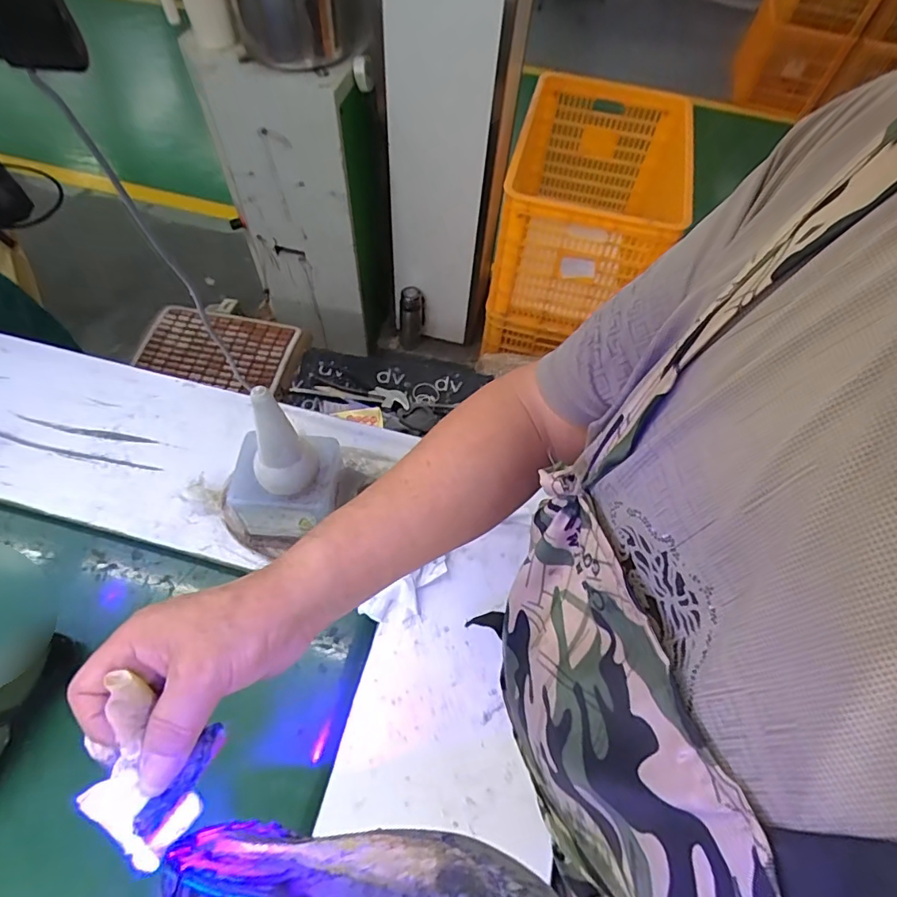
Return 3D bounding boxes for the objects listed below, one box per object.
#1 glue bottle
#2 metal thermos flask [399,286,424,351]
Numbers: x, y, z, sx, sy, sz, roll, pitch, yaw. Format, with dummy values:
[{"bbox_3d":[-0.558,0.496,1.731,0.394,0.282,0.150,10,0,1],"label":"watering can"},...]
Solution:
[{"bbox_3d":[-0.190,0.011,0.586,0.119,0.214,0.107,7,58,0],"label":"glue bottle"},{"bbox_3d":[-0.120,-0.414,1.663,0.078,0.213,0.083,1,58,-4],"label":"metal thermos flask"}]

